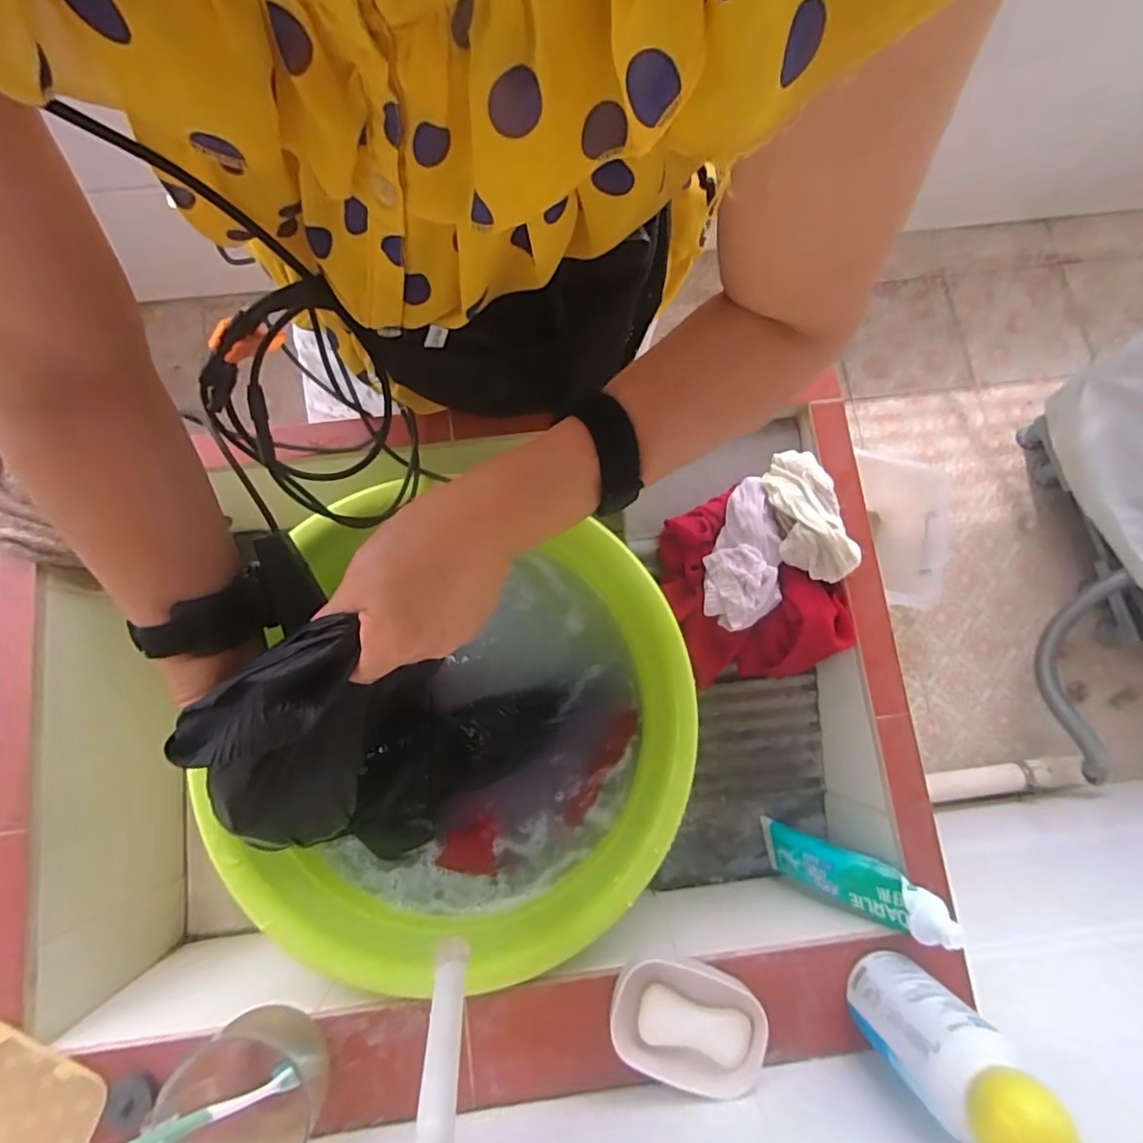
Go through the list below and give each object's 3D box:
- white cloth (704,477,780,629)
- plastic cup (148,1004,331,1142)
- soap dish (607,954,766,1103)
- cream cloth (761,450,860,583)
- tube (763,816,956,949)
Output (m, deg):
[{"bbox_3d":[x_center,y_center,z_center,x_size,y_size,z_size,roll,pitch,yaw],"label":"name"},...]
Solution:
[{"bbox_3d":[0.158,-0.016,0.536,0.064,0.030,0.134,3,78,-1],"label":"white cloth"},{"bbox_3d":[-0.236,0.386,0.427,0.101,0.074,0.100,0,78,-1],"label":"plastic cup"},{"bbox_3d":[0.090,0.356,0.463,0.118,0.031,0.083,21,78,3],"label":"soap dish"},{"bbox_3d":[0.210,-0.052,0.516,0.056,0.030,0.122,-7,78,-3],"label":"cream cloth"},{"bbox_3d":[0.251,0.282,0.532,0.034,0.196,0.052,22,77,-24],"label":"tube"}]

